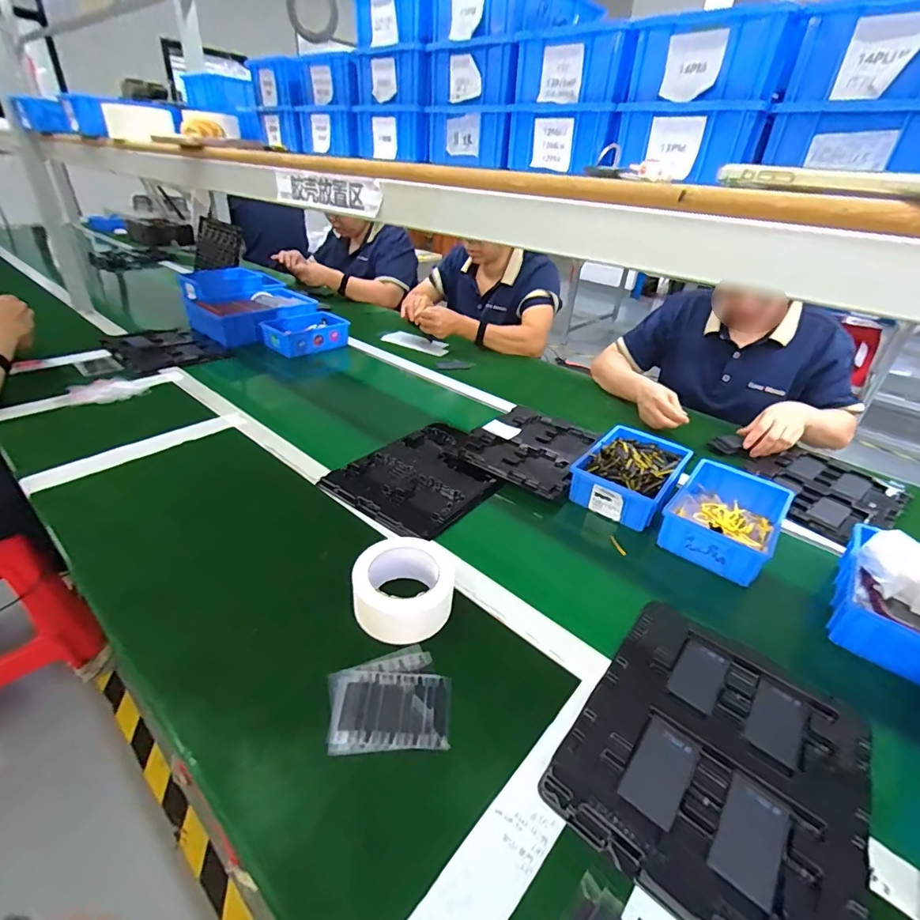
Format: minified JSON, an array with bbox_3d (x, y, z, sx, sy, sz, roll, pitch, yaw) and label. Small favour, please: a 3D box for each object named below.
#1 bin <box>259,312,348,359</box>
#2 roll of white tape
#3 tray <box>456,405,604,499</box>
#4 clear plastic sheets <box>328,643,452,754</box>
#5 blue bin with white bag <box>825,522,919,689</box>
[{"bbox_3d":[-0.410,-0.334,1.228,0.136,0.054,0.198,29,39,33],"label":"bin"},{"bbox_3d":[-0.063,0.144,0.534,0.112,0.052,0.119,4,32,-2],"label":"roll of white tape"},{"bbox_3d":[0.133,-0.029,0.867,0.195,0.018,0.273,24,33,19],"label":"tray"},{"bbox_3d":[-0.068,0.230,0.452,0.111,0.006,0.100,1,33,-6],"label":"clear plastic sheets"},{"bbox_3d":[0.545,0.174,0.566,0.145,0.079,0.224,29,39,32],"label":"blue bin with white bag"}]

